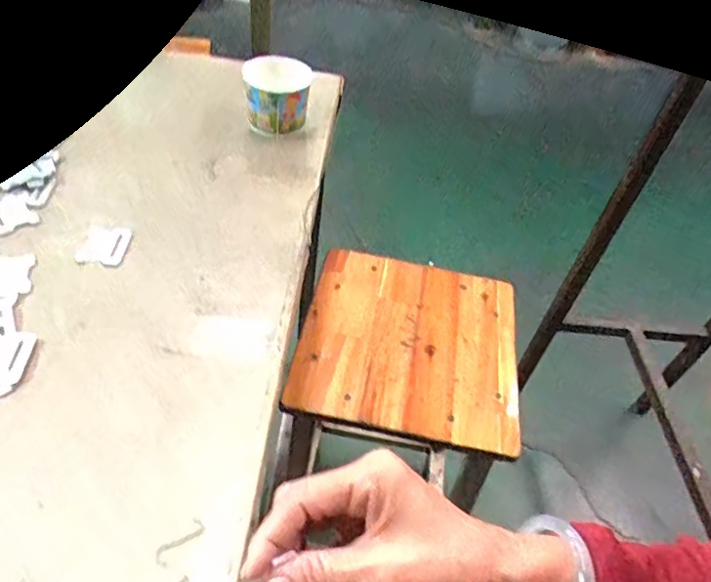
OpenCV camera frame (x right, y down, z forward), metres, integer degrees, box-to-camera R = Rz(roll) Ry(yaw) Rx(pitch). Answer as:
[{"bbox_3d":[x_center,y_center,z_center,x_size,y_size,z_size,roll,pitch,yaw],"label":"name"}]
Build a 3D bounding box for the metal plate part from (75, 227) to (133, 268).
[{"bbox_3d":[-0.264,-0.049,0.586,0.045,0.004,0.056,6,46,-4],"label":"metal plate part"}]

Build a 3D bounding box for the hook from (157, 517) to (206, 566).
[{"bbox_3d":[-0.125,0.177,0.395,0.014,0.004,0.037,33,50,24],"label":"hook"}]

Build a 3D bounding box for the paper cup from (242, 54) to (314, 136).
[{"bbox_3d":[-0.105,-0.258,0.753,0.091,0.086,0.071,1,45,-6],"label":"paper cup"}]

